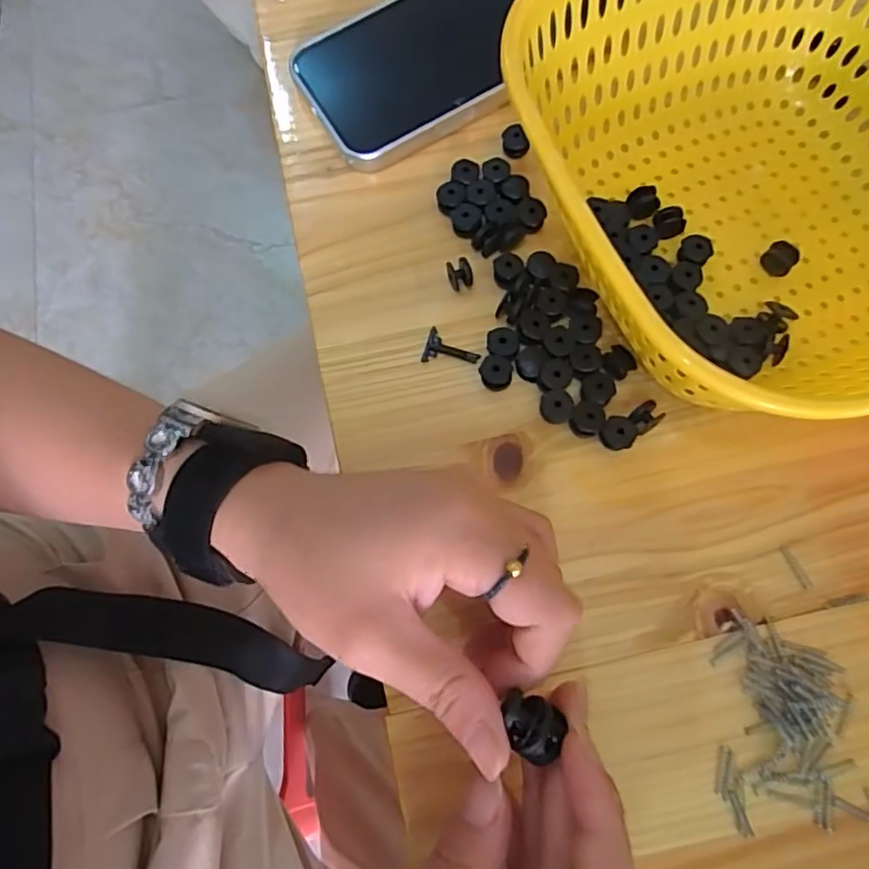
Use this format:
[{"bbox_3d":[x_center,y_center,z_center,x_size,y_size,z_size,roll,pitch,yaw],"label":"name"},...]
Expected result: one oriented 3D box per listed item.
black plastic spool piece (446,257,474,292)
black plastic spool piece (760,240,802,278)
[{"bbox_3d":[0.012,-0.073,0.281,0.012,0.011,0.010,-21,73,-6],"label":"black plastic spool piece"},{"bbox_3d":[0.153,-0.077,0.273,0.013,0.012,0.013,0,72,1],"label":"black plastic spool piece"}]

